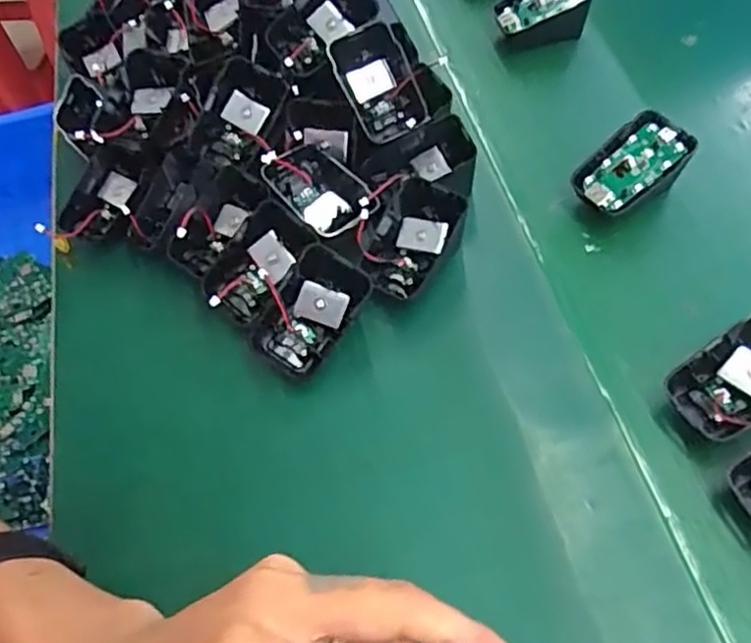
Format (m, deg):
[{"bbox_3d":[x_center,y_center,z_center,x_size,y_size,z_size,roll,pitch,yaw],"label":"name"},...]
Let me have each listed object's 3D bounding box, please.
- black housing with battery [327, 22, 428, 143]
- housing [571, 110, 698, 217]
[{"bbox_3d":[0.002,-0.150,0.436,0.043,0.017,0.070,-24,99,10],"label":"black housing with battery"},{"bbox_3d":[0.159,-0.093,0.432,0.065,0.039,0.039,-33,60,-16],"label":"housing"}]

